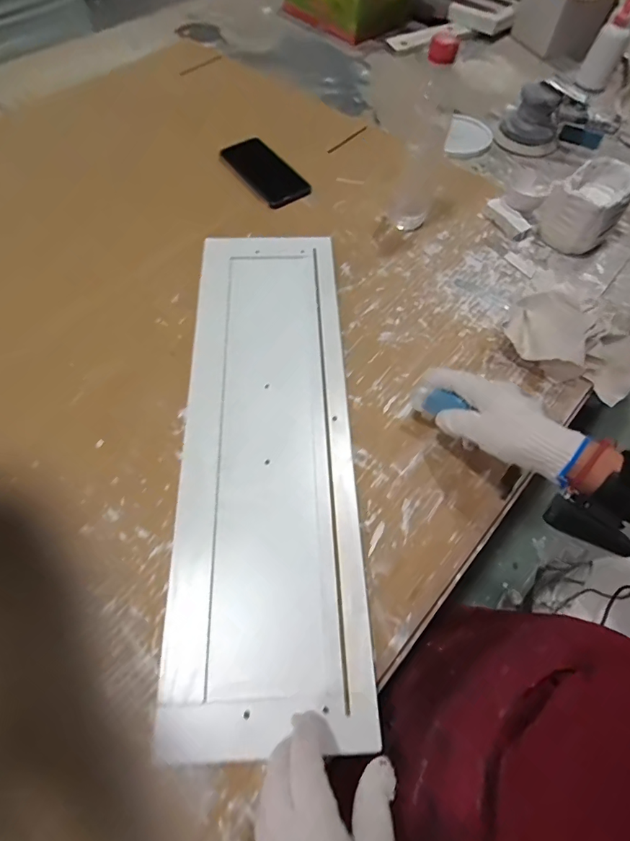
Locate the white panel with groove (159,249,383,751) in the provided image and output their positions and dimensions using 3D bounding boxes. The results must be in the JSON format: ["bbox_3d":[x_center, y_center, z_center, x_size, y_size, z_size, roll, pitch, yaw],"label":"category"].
[{"bbox_3d":[-0.052,0.006,0.475,0.180,0.010,0.578,-2,62,-3],"label":"white panel with groove"}]

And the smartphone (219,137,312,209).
[{"bbox_3d":[-0.082,-0.408,0.711,0.083,0.016,0.170,-36,70,-18],"label":"smartphone"}]

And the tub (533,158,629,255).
[{"bbox_3d":[0.378,-0.302,0.613,0.096,0.091,0.105,1,63,-2],"label":"tub"}]

